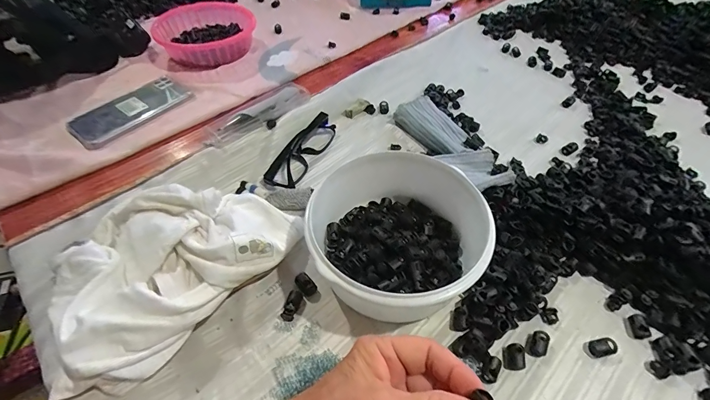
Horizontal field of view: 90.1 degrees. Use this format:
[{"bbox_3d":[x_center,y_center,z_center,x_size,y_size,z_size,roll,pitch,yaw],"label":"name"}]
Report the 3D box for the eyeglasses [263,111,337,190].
[{"bbox_3d":[-0.066,-0.066,0.452,0.037,0.023,0.129,19,51,15],"label":"eyeglasses"}]

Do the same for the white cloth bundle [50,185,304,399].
[{"bbox_3d":[-0.181,0.055,0.338,0.160,0.057,0.222,32,56,24],"label":"white cloth bundle"}]

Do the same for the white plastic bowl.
[{"bbox_3d":[0.036,0.038,0.339,0.145,0.081,0.153,0,49,0],"label":"white plastic bowl"}]

